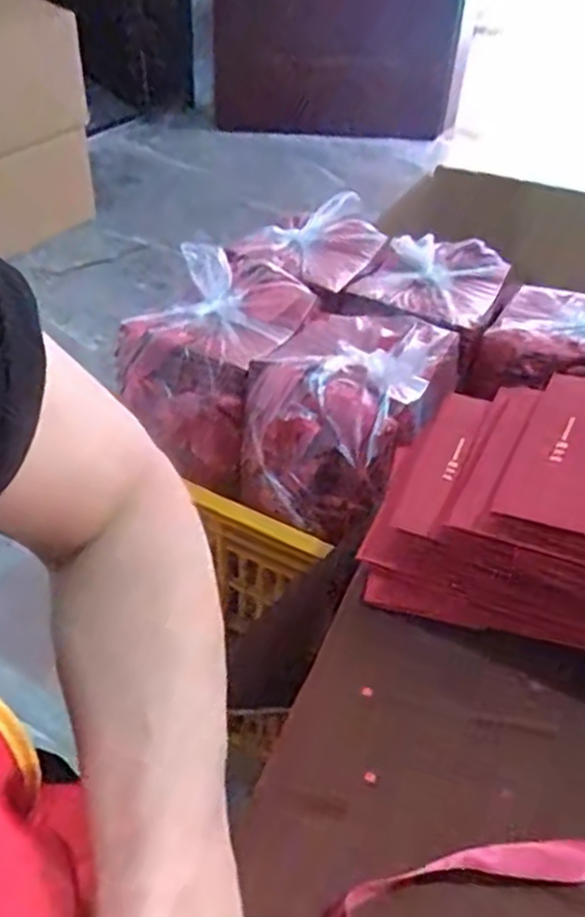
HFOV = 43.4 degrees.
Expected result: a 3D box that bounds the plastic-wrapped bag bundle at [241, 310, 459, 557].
[{"bbox_3d":[0.046,-0.048,0.641,0.143,0.109,0.202,20,44,18],"label":"plastic-wrapped bag bundle"}]

